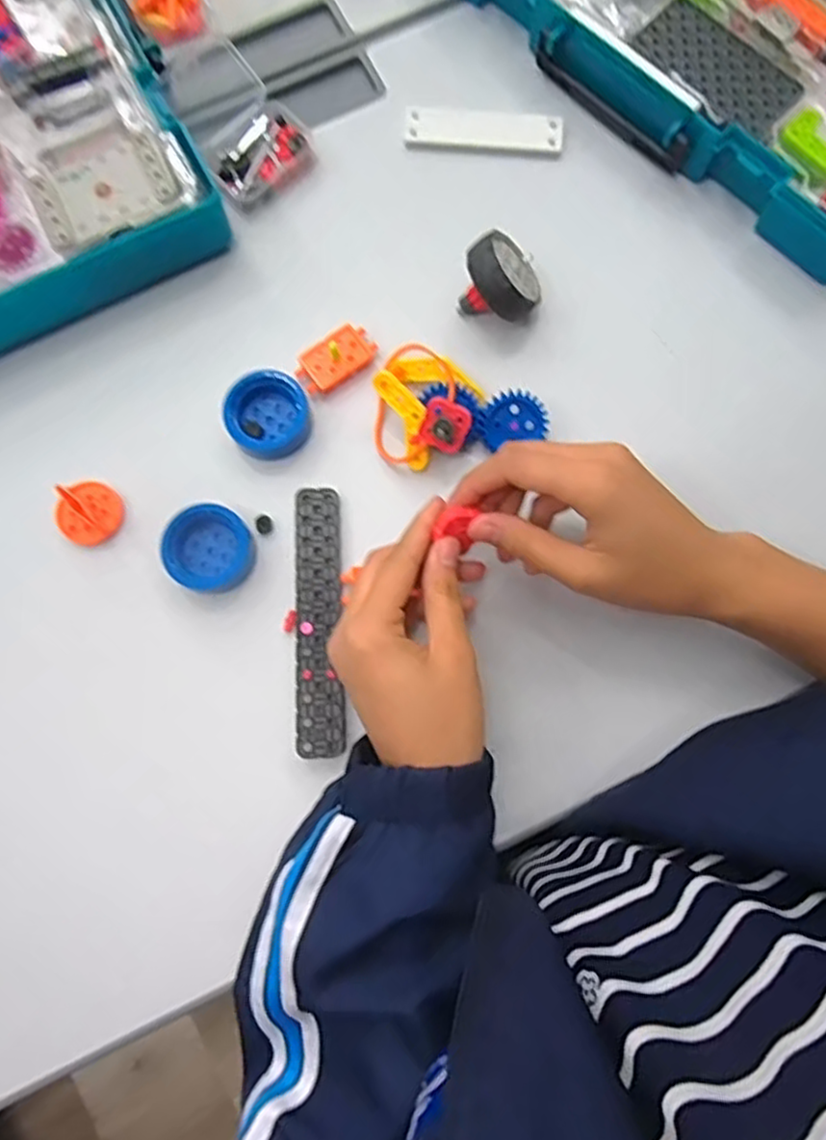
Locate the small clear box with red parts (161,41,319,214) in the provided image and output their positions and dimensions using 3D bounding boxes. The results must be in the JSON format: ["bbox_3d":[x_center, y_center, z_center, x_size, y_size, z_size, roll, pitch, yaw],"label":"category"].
[{"bbox_3d":[-0.112,-0.281,0.446,0.065,0.027,0.094,-41,81,-7],"label":"small clear box with red parts"}]

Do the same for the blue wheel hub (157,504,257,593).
[{"bbox_3d":[-0.114,-0.012,0.393,0.046,0.022,0.045,0,78,1],"label":"blue wheel hub"}]

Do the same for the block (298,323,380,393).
[{"bbox_3d":[-0.045,-0.127,0.417,0.047,0.019,0.025,-40,80,-7],"label":"block"}]

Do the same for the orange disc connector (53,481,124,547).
[{"bbox_3d":[-0.188,-0.034,0.402,0.035,0.022,0.036,0,78,1],"label":"orange disc connector"}]

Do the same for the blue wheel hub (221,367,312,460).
[{"bbox_3d":[-0.085,-0.091,0.411,0.048,0.021,0.044,0,78,1],"label":"blue wheel hub"}]

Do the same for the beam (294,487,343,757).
[{"bbox_3d":[-0.052,0.027,0.390,0.025,0.013,0.148,-4,78,0],"label":"beam"}]

